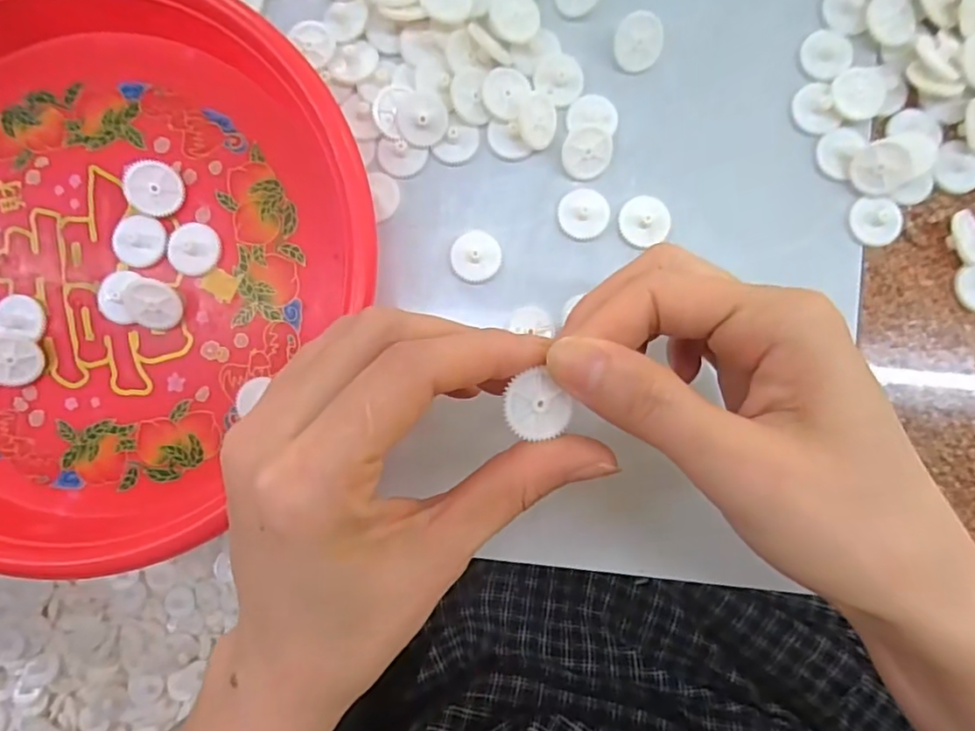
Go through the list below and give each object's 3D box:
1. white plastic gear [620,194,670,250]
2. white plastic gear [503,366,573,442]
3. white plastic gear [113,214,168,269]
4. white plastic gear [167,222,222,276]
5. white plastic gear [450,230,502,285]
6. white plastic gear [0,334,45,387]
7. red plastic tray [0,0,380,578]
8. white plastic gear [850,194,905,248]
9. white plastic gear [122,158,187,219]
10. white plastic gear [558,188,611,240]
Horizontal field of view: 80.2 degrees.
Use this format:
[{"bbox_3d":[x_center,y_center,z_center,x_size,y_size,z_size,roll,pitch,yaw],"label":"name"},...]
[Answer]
[{"bbox_3d":[0.067,-0.061,0.244,0.021,0.005,0.021,0,88,1],"label":"white plastic gear"},{"bbox_3d":[0.014,0.012,0.169,0.019,0.006,0.019,0,86,0],"label":"white plastic gear"},{"bbox_3d":[-0.146,-0.052,0.242,0.021,0.006,0.021,0,88,1],"label":"white plastic gear"},{"bbox_3d":[-0.124,-0.049,0.243,0.021,0.005,0.021,0,88,1],"label":"white plastic gear"},{"bbox_3d":[-0.005,-0.047,0.246,0.021,0.005,0.023,-4,88,1],"label":"white plastic gear"},{"bbox_3d":[-0.198,-0.002,0.241,0.022,0.007,0.021,8,101,-26],"label":"white plastic gear"},{"bbox_3d":[-0.168,-0.046,0.233,0.214,0.027,0.228,33,89,2],"label":"red plastic tray"},{"bbox_3d":[0.163,-0.061,0.243,0.021,0.005,0.020,-7,88,1],"label":"white plastic gear"},{"bbox_3d":[-0.138,-0.074,0.240,0.022,0.004,0.023,-5,100,-33],"label":"white plastic gear"},{"bbox_3d":[0.041,-0.064,0.246,0.021,0.005,0.021,0,86,0],"label":"white plastic gear"}]

